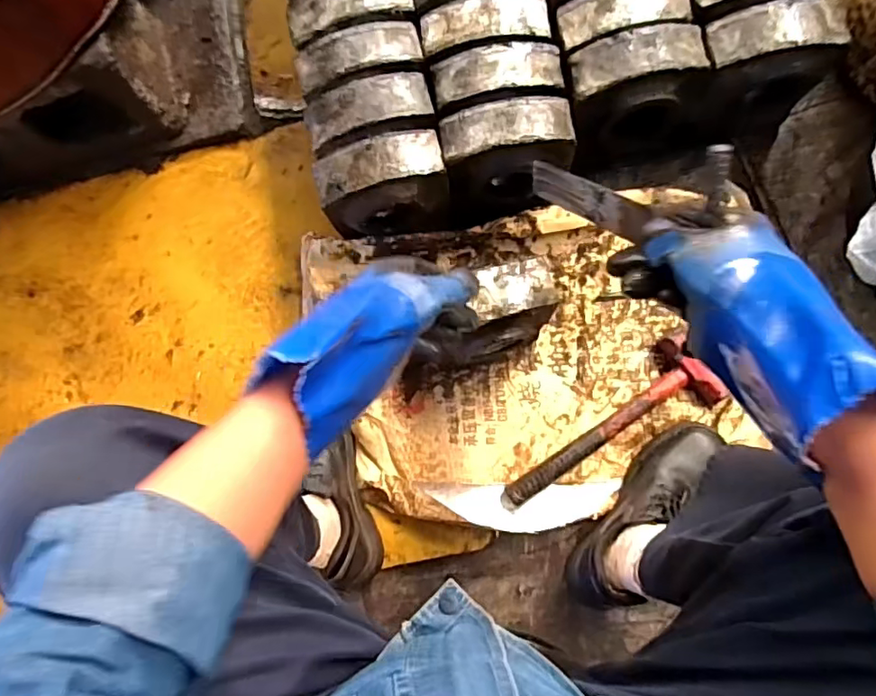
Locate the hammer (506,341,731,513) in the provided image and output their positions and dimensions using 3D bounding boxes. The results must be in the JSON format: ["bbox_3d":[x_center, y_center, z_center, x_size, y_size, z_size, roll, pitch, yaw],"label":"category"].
[{"bbox_3d":[0.211,0.119,0.762,0.302,0.032,0.094,-35,81,1],"label":"hammer"}]

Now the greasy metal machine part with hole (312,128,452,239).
[{"bbox_3d":[-0.064,-0.201,0.718,0.149,0.105,0.099,-7,80,4],"label":"greasy metal machine part with hole"}]

